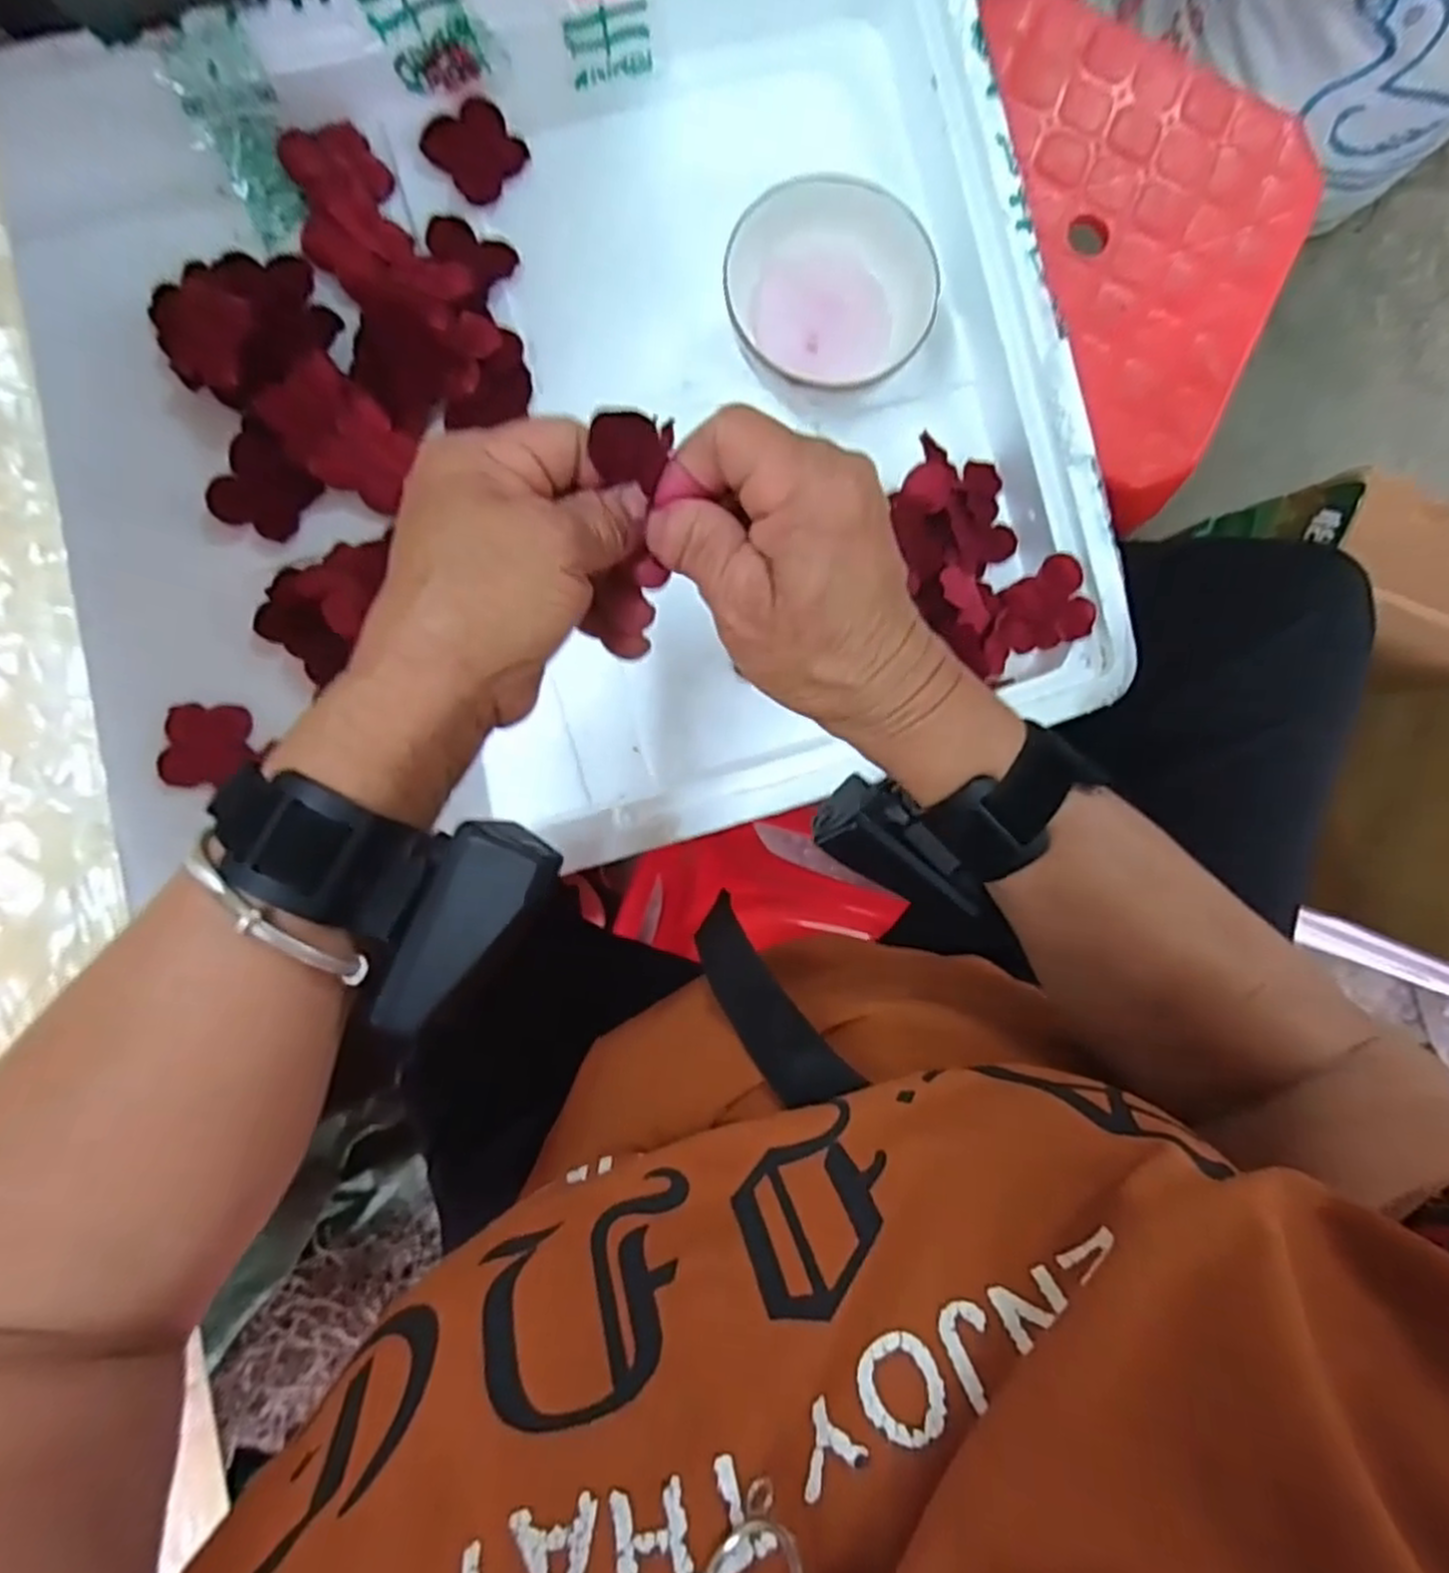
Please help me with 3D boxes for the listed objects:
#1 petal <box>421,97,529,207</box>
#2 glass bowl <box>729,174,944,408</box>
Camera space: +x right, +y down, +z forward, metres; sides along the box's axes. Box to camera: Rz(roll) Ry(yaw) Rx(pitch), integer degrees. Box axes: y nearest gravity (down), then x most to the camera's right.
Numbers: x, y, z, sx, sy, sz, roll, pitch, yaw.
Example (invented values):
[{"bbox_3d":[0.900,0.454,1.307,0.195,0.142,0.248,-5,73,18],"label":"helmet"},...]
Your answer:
[{"bbox_3d":[-0.139,-0.358,0.440,0.045,0.004,0.049,-43,97,-4],"label":"petal"},{"bbox_3d":[0.060,-0.270,0.435,0.108,0.043,0.106,0,91,-3],"label":"glass bowl"}]

